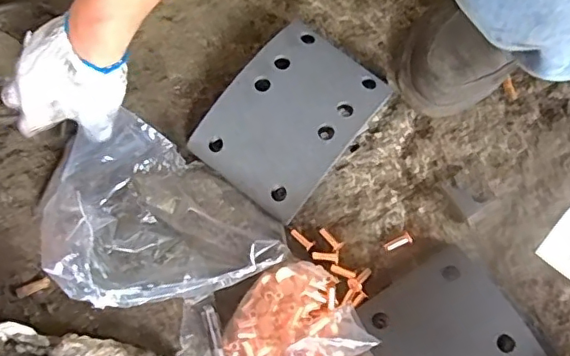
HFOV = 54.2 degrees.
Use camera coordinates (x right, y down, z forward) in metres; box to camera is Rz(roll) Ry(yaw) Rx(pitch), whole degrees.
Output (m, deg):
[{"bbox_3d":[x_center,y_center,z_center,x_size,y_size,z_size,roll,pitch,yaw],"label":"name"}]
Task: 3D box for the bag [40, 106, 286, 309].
[{"bbox_3d":[-0.133,0.041,0.518,0.229,0.079,0.158,37,79,9],"label":"bag"}]

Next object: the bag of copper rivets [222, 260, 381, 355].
[{"bbox_3d":[0.005,0.141,0.500,0.109,0.048,0.121,41,80,10],"label":"bag of copper rivets"}]

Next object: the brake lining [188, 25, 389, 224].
[{"bbox_3d":[0.008,-0.065,0.562,0.128,0.041,0.180,39,79,9],"label":"brake lining"}]

